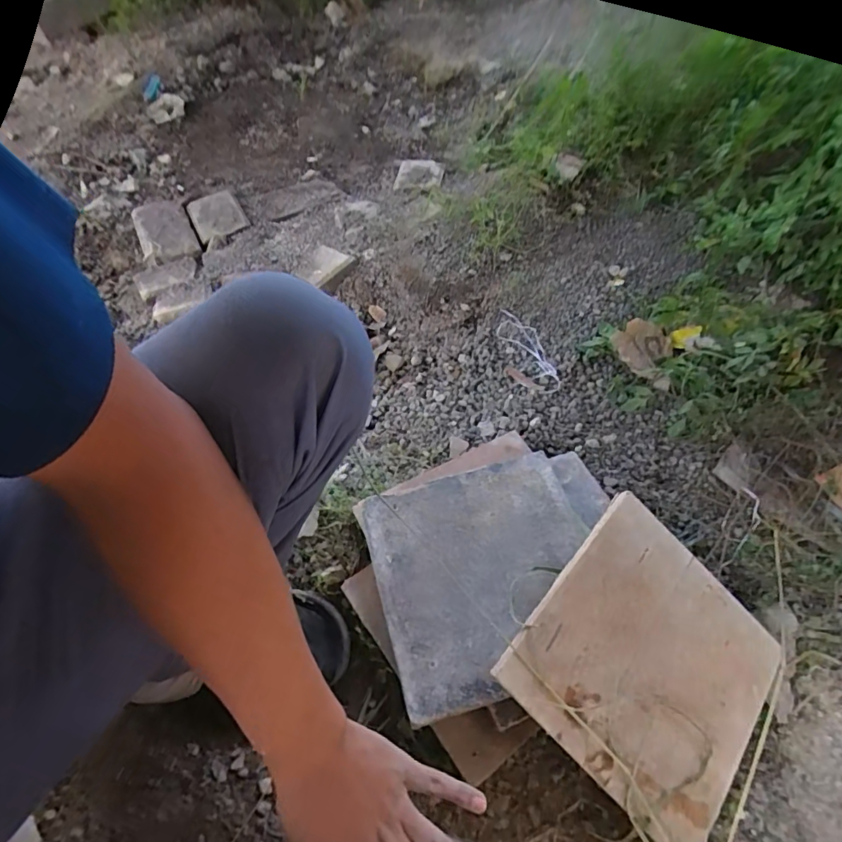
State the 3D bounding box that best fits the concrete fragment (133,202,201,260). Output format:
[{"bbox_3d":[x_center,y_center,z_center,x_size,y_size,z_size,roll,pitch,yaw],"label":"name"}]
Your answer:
[{"bbox_3d":[-0.542,-0.406,1.033,0.103,0.024,0.228,-23,56,-17],"label":"concrete fragment"}]

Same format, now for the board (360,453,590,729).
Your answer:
[{"bbox_3d":[0.075,0.167,0.552,0.245,0.023,0.241,-13,52,-7],"label":"board"}]

